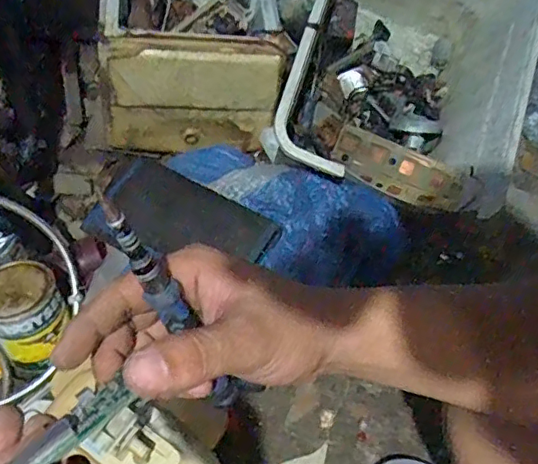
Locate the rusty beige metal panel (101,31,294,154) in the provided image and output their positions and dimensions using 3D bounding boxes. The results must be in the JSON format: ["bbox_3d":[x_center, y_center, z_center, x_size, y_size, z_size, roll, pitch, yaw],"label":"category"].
[{"bbox_3d":[-0.127,-0.226,0.968,0.300,0.213,0.044,-2,50,-6],"label":"rusty beige metal panel"}]

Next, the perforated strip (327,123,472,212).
[{"bbox_3d":[0.195,-0.090,0.850,0.210,0.027,0.077,26,88,15],"label":"perforated strip"}]

